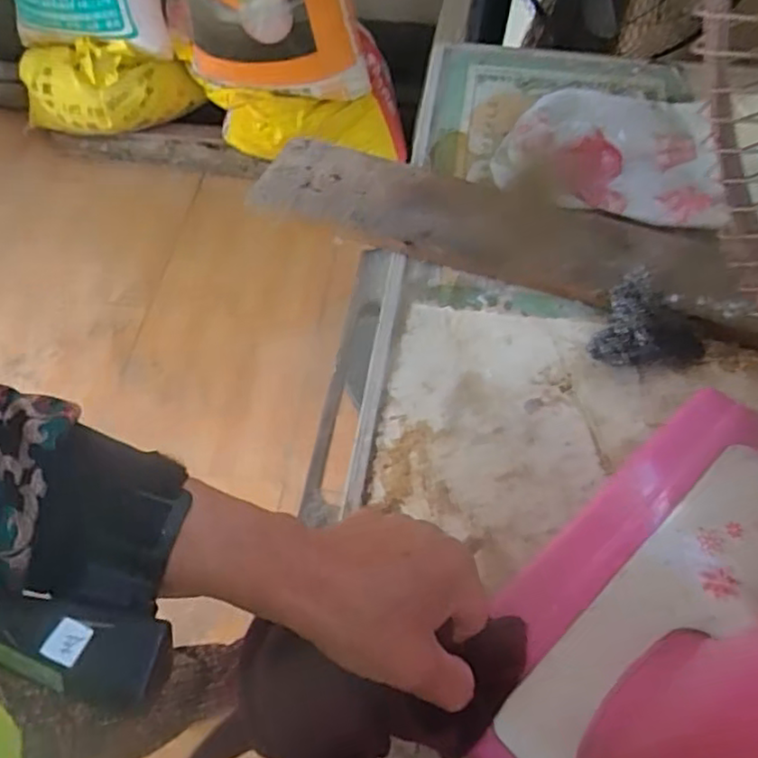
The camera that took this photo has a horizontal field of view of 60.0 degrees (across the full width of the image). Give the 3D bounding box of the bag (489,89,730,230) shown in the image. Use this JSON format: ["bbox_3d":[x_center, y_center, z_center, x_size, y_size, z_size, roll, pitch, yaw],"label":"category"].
[{"bbox_3d":[0.211,-0.214,0.597,0.206,0.038,0.155,6,56,4],"label":"bag"}]

